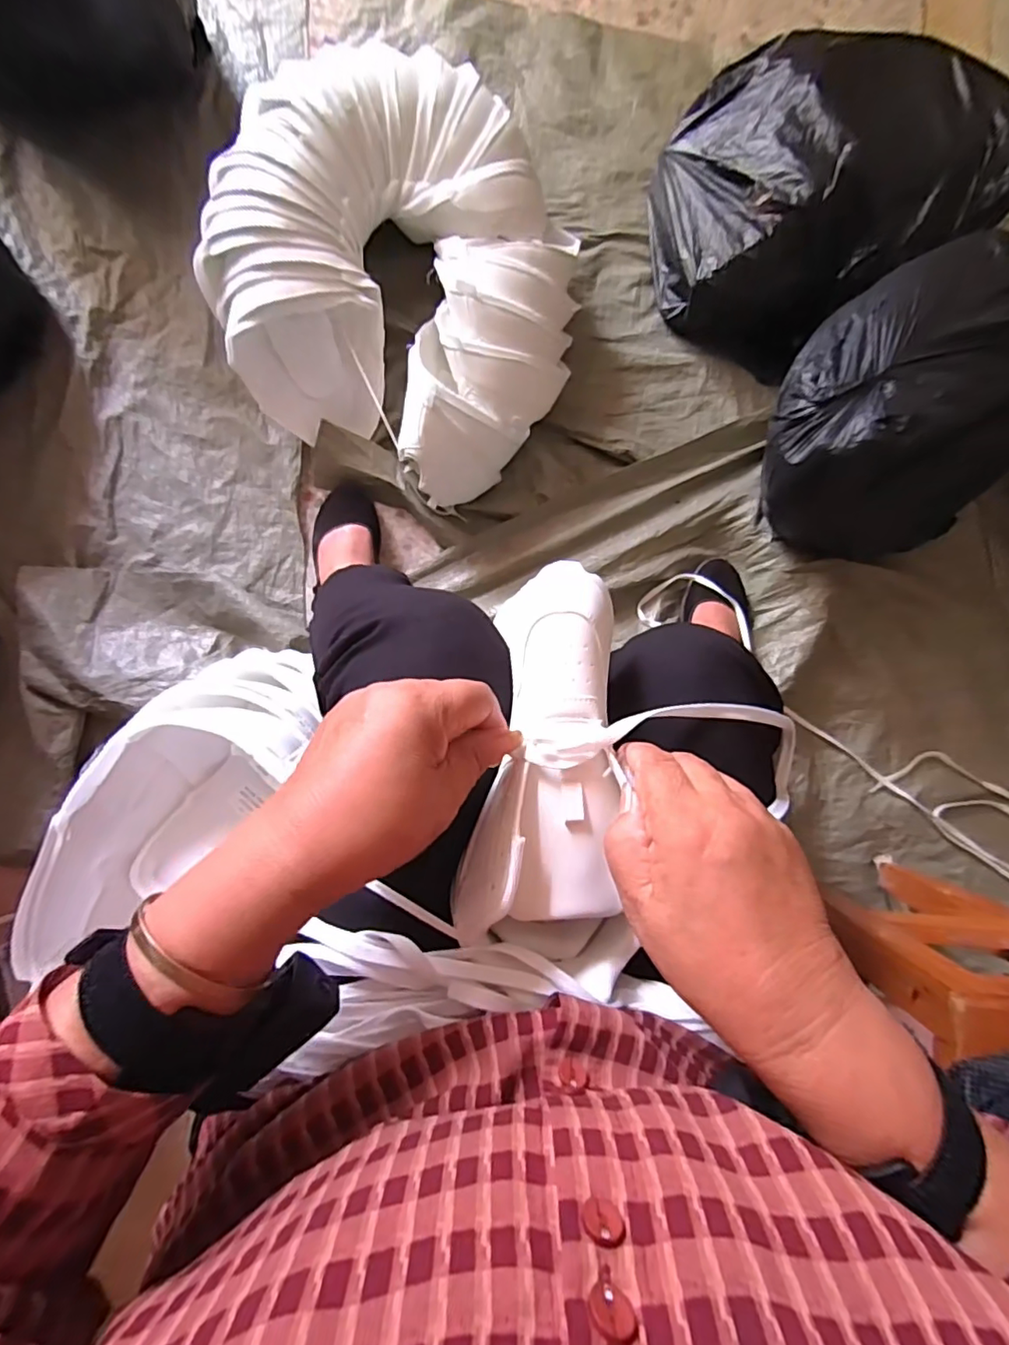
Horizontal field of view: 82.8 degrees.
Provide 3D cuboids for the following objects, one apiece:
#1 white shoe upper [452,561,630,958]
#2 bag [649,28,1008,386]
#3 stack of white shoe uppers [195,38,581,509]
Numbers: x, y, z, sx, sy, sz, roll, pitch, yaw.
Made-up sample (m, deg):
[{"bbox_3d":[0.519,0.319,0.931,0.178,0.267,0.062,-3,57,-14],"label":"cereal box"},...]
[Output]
[{"bbox_3d":[0.026,0.047,0.322,0.082,0.069,0.221,7,83,-3],"label":"white shoe upper"},{"bbox_3d":[0.420,-0.654,0.764,0.404,0.192,0.347,-39,89,-4],"label":"bag"},{"bbox_3d":[-0.129,-0.508,0.752,0.464,0.161,0.456,27,86,-1],"label":"stack of white shoe uppers"}]

